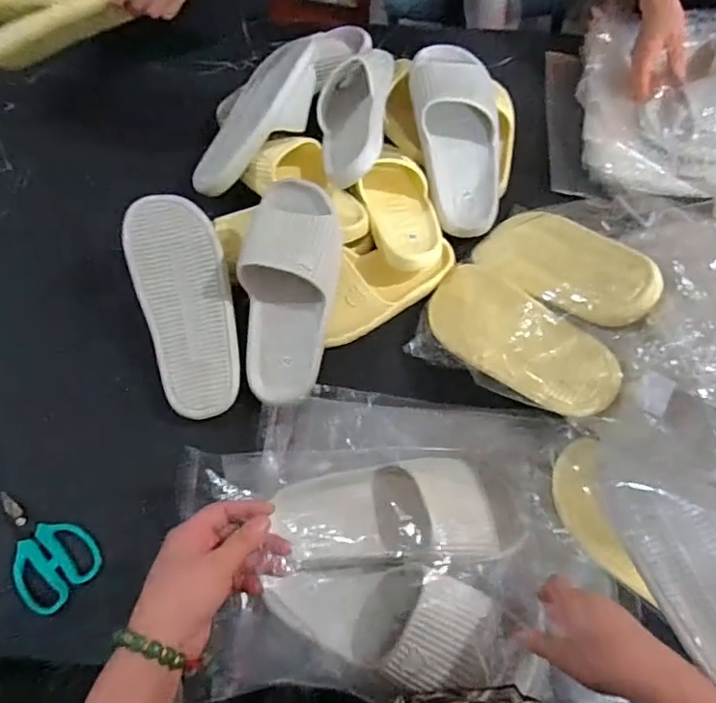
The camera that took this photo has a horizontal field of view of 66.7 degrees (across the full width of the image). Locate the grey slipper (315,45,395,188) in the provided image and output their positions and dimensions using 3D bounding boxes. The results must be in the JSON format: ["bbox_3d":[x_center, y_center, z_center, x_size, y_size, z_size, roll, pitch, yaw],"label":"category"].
[{"bbox_3d":[-0.008,-0.334,0.764,0.098,0.081,0.244,5,66,4],"label":"grey slipper"}]

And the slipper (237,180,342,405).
[{"bbox_3d":[-0.080,-0.074,0.647,0.110,0.066,0.263,6,94,5],"label":"slipper"}]

